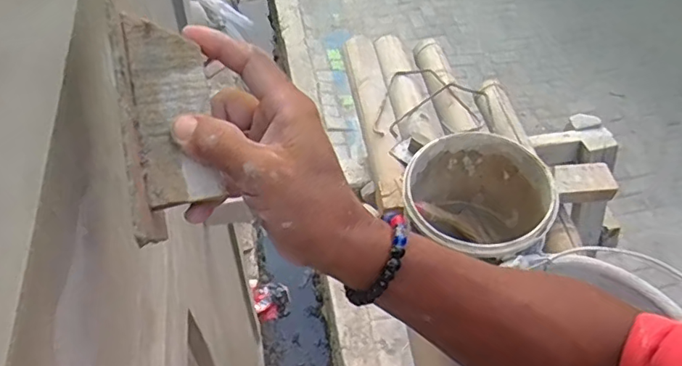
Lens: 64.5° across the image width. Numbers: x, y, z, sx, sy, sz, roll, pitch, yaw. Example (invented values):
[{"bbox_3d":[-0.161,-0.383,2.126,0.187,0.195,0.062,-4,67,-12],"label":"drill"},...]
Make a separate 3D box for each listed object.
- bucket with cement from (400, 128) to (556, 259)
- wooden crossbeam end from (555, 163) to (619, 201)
[{"bbox_3d":[0.172,0.041,0.716,0.174,0.162,0.188,23,54,16],"label":"bucket with cement"},{"bbox_3d":[0.395,-0.002,0.877,0.089,0.035,0.059,2,51,0],"label":"wooden crossbeam end"}]

